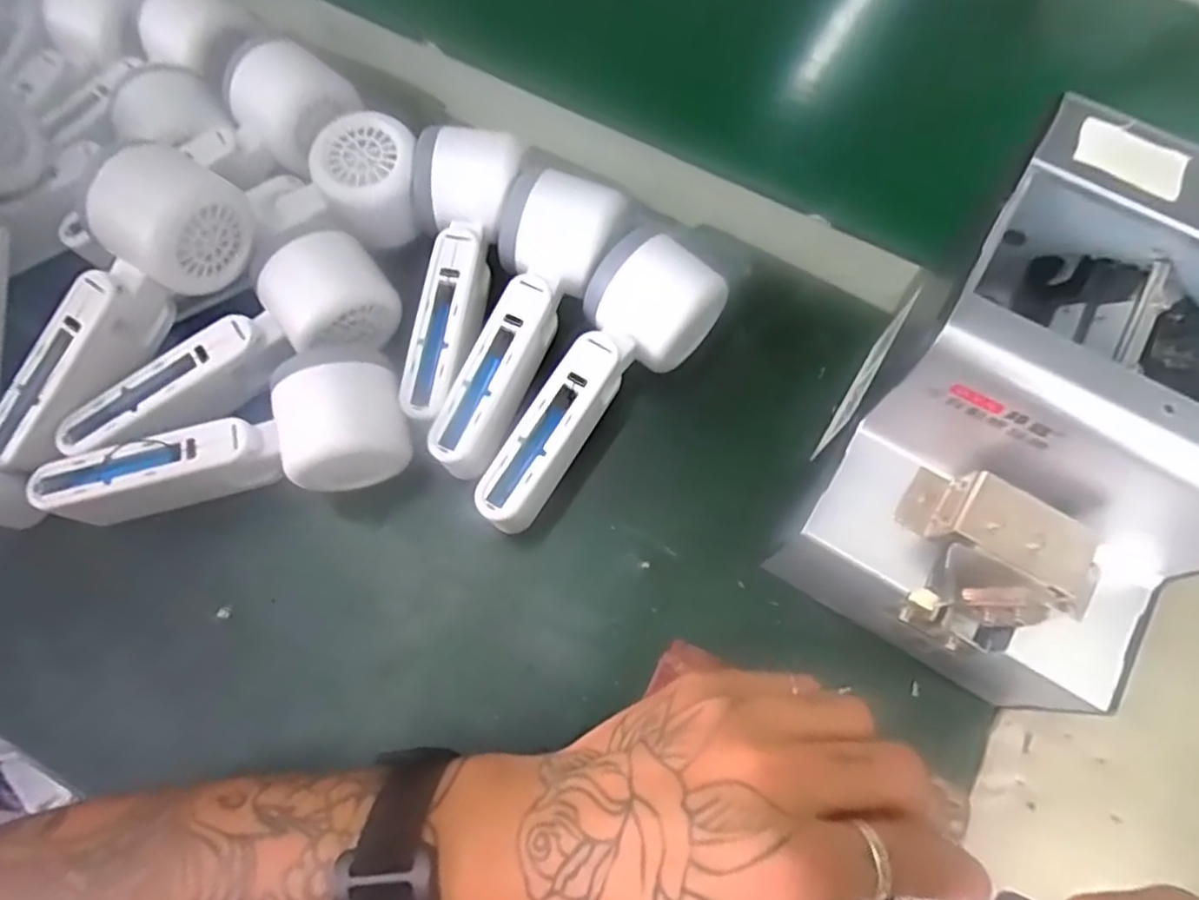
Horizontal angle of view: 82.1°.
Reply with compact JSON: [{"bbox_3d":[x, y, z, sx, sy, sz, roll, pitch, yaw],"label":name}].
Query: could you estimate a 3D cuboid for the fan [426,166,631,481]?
[{"bbox_3d":[-0.045,-0.064,0.349,0.059,0.058,0.158,29,72,10],"label":"fan"}]

